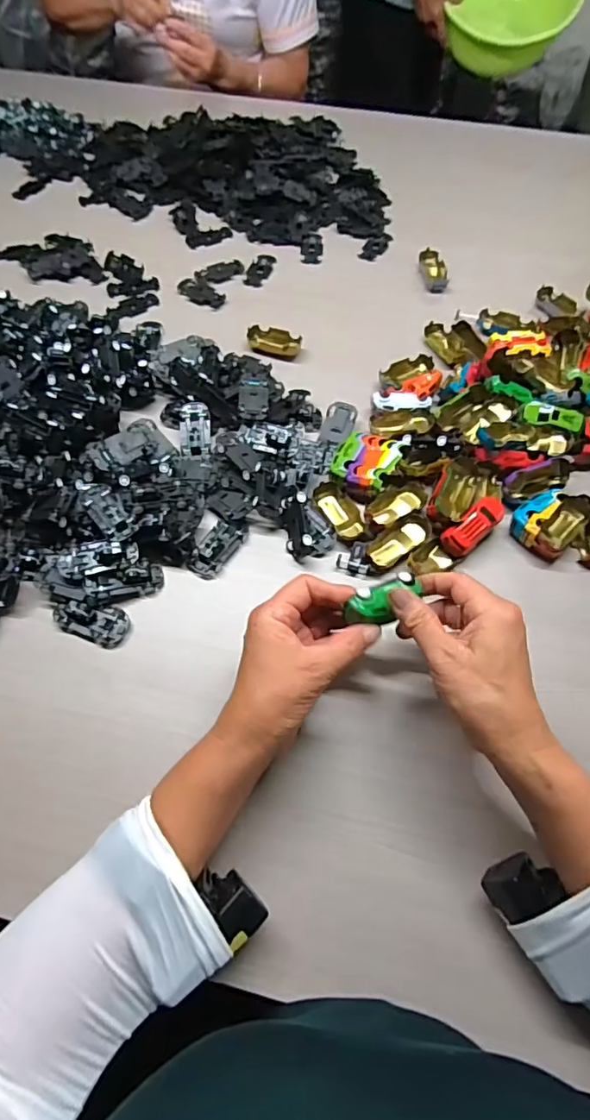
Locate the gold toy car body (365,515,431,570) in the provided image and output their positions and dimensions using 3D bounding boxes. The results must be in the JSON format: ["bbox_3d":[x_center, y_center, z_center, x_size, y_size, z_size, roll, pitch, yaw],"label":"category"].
[{"bbox_3d":[0.095,-0.015,0.472,0.067,0.016,0.029,-36,67,-17],"label":"gold toy car body"}]

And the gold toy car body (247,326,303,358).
[{"bbox_3d":[-0.024,-0.255,0.606,0.062,0.019,0.029,10,62,6],"label":"gold toy car body"}]

